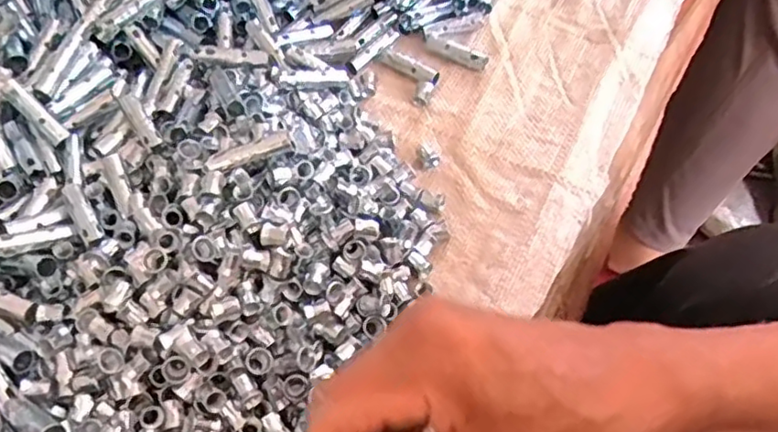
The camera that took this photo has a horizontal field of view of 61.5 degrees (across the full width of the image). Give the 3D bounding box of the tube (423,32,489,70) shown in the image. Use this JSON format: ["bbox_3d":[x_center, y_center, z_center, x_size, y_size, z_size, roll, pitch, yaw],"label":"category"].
[{"bbox_3d":[0.042,-0.106,0.421,0.045,0.009,0.010,29,63,14],"label":"tube"}]

